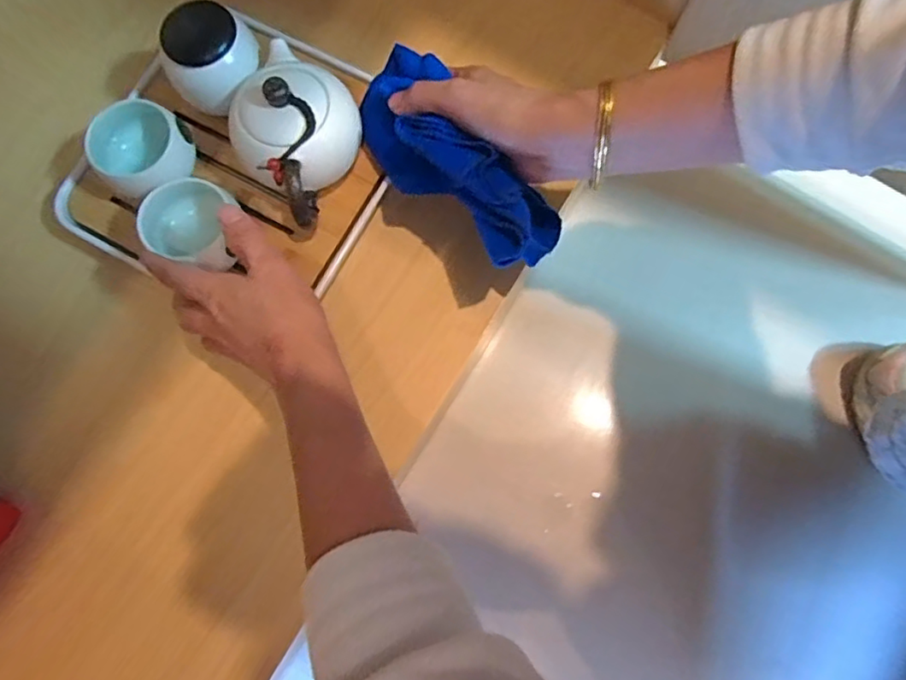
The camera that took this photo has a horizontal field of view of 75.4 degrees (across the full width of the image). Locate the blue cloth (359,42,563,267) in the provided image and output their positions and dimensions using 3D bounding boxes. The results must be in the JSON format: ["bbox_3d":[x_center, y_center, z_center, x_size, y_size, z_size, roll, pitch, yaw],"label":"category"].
[{"bbox_3d":[0.002,-0.112,0.370,0.062,0.047,0.156,-42,73,-8],"label":"blue cloth"}]

